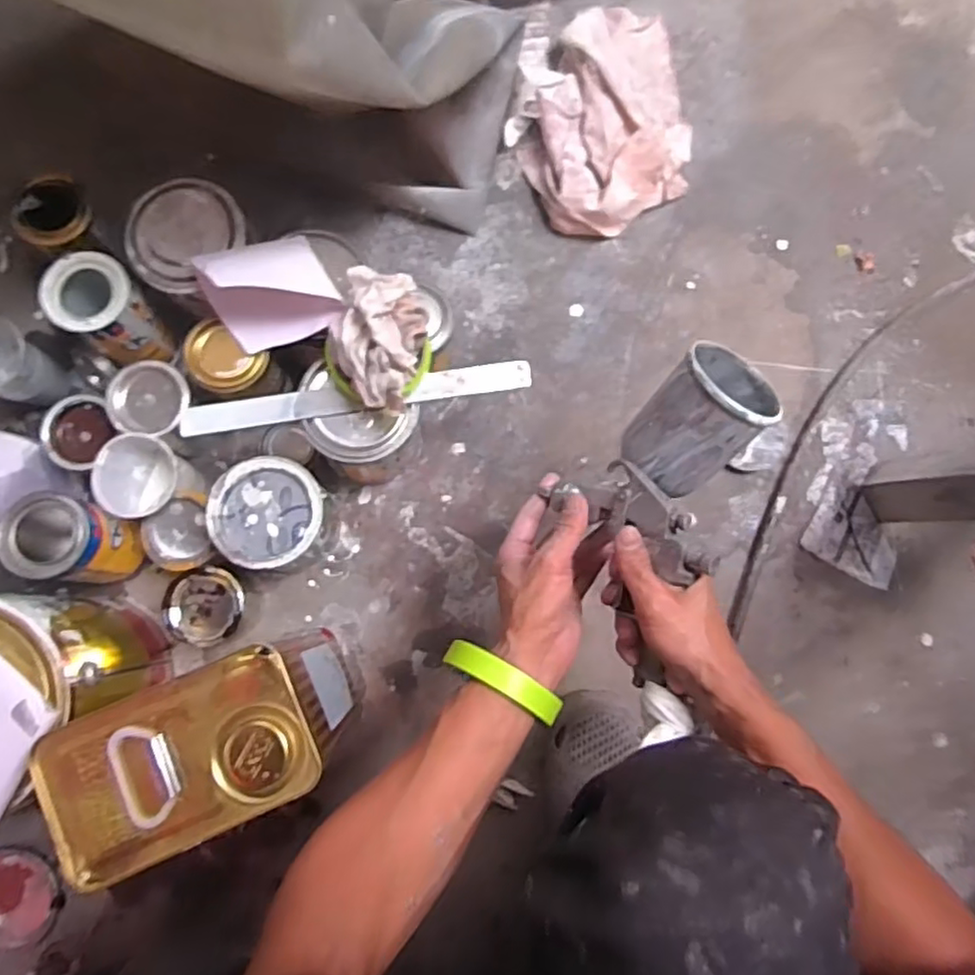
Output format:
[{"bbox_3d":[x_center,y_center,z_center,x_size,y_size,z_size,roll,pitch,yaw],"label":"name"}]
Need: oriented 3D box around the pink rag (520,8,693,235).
[{"bbox_3d":[0.151,-0.446,0.798,0.196,0.045,0.314,7,81,-3],"label":"pink rag"}]

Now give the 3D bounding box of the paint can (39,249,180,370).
[{"bbox_3d":[-0.368,-0.170,0.662,0.080,0.099,0.083,-29,84,-8],"label":"paint can"}]

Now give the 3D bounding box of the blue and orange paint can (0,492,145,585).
[{"bbox_3d":[-0.380,0.052,0.638,0.092,0.120,0.074,18,80,-1],"label":"blue and orange paint can"}]

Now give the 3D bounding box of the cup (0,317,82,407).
[{"bbox_3d":[-0.476,-0.117,0.668,0.071,0.103,0.073,1,81,-4],"label":"cup"}]

